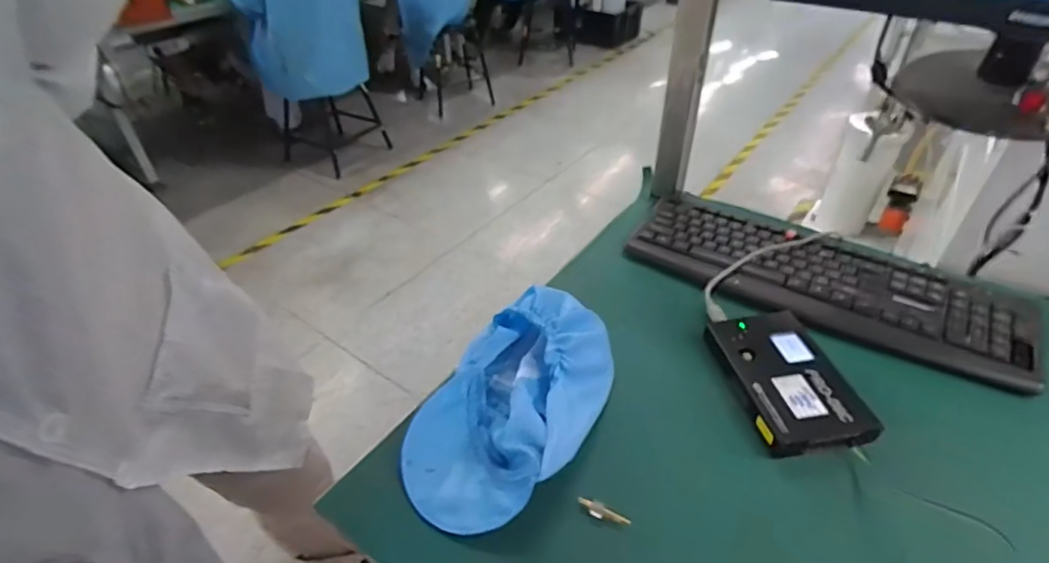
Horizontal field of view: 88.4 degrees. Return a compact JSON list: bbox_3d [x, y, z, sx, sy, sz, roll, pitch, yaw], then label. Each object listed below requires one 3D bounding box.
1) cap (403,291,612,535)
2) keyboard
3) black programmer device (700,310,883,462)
[{"bbox_3d":[-0.008,0.109,0.519,0.153,0.048,0.262,20,44,24],"label":"cap"},{"bbox_3d":[0.348,-0.008,0.648,0.432,0.018,0.178,24,46,28],"label":"keyboard"},{"bbox_3d":[0.260,0.096,0.541,0.102,0.021,0.157,-8,40,-7],"label":"black programmer device"}]

